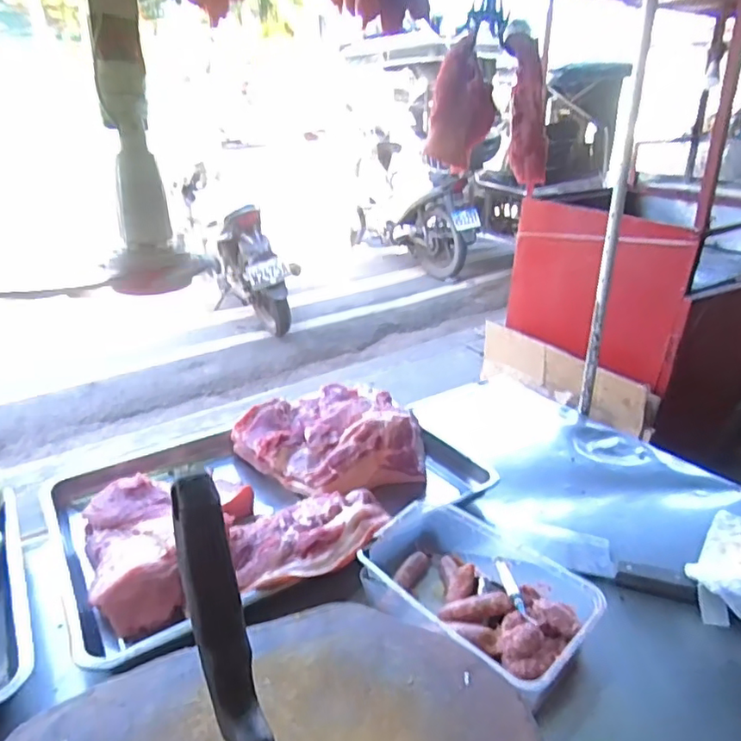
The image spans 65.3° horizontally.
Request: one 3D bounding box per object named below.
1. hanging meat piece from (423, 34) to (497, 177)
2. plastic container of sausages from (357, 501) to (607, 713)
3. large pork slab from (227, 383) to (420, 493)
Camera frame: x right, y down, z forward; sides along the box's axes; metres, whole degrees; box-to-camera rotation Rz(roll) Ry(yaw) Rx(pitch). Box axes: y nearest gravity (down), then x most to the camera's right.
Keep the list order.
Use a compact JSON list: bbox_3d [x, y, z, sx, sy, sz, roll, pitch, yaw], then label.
[{"bbox_3d":[0.121,-0.349,0.775,0.080,0.142,0.052,22,33,37],"label":"hanging meat piece"},{"bbox_3d":[0.115,0.257,0.655,0.164,0.070,0.253,-21,33,-38],"label":"plastic container of sausages"},{"bbox_3d":[-0.065,0.107,0.945,0.287,0.085,0.227,-9,27,-20],"label":"large pork slab"}]

